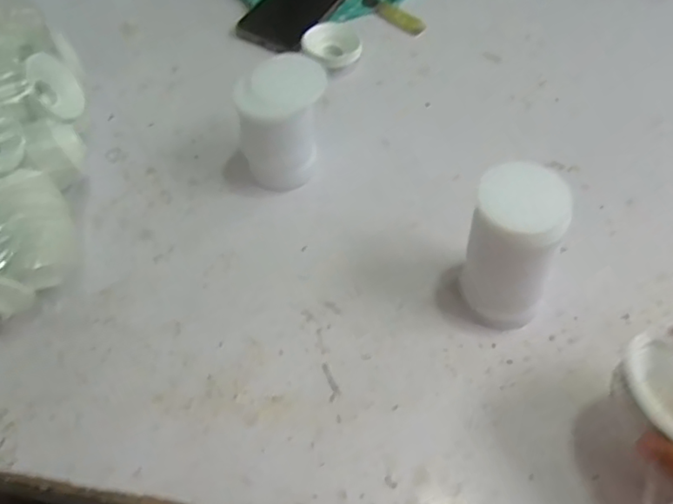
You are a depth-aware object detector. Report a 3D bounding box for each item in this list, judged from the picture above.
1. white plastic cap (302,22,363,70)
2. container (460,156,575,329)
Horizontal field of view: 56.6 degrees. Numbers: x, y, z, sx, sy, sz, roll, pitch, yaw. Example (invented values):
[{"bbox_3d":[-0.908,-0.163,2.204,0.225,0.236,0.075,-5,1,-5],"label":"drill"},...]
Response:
[{"bbox_3d":[-0.004,-0.207,0.629,0.057,0.012,0.046,-16,90,-10],"label":"white plastic cap"},{"bbox_3d":[0.120,-0.001,0.438,0.069,0.104,0.072,27,60,18],"label":"container"}]

